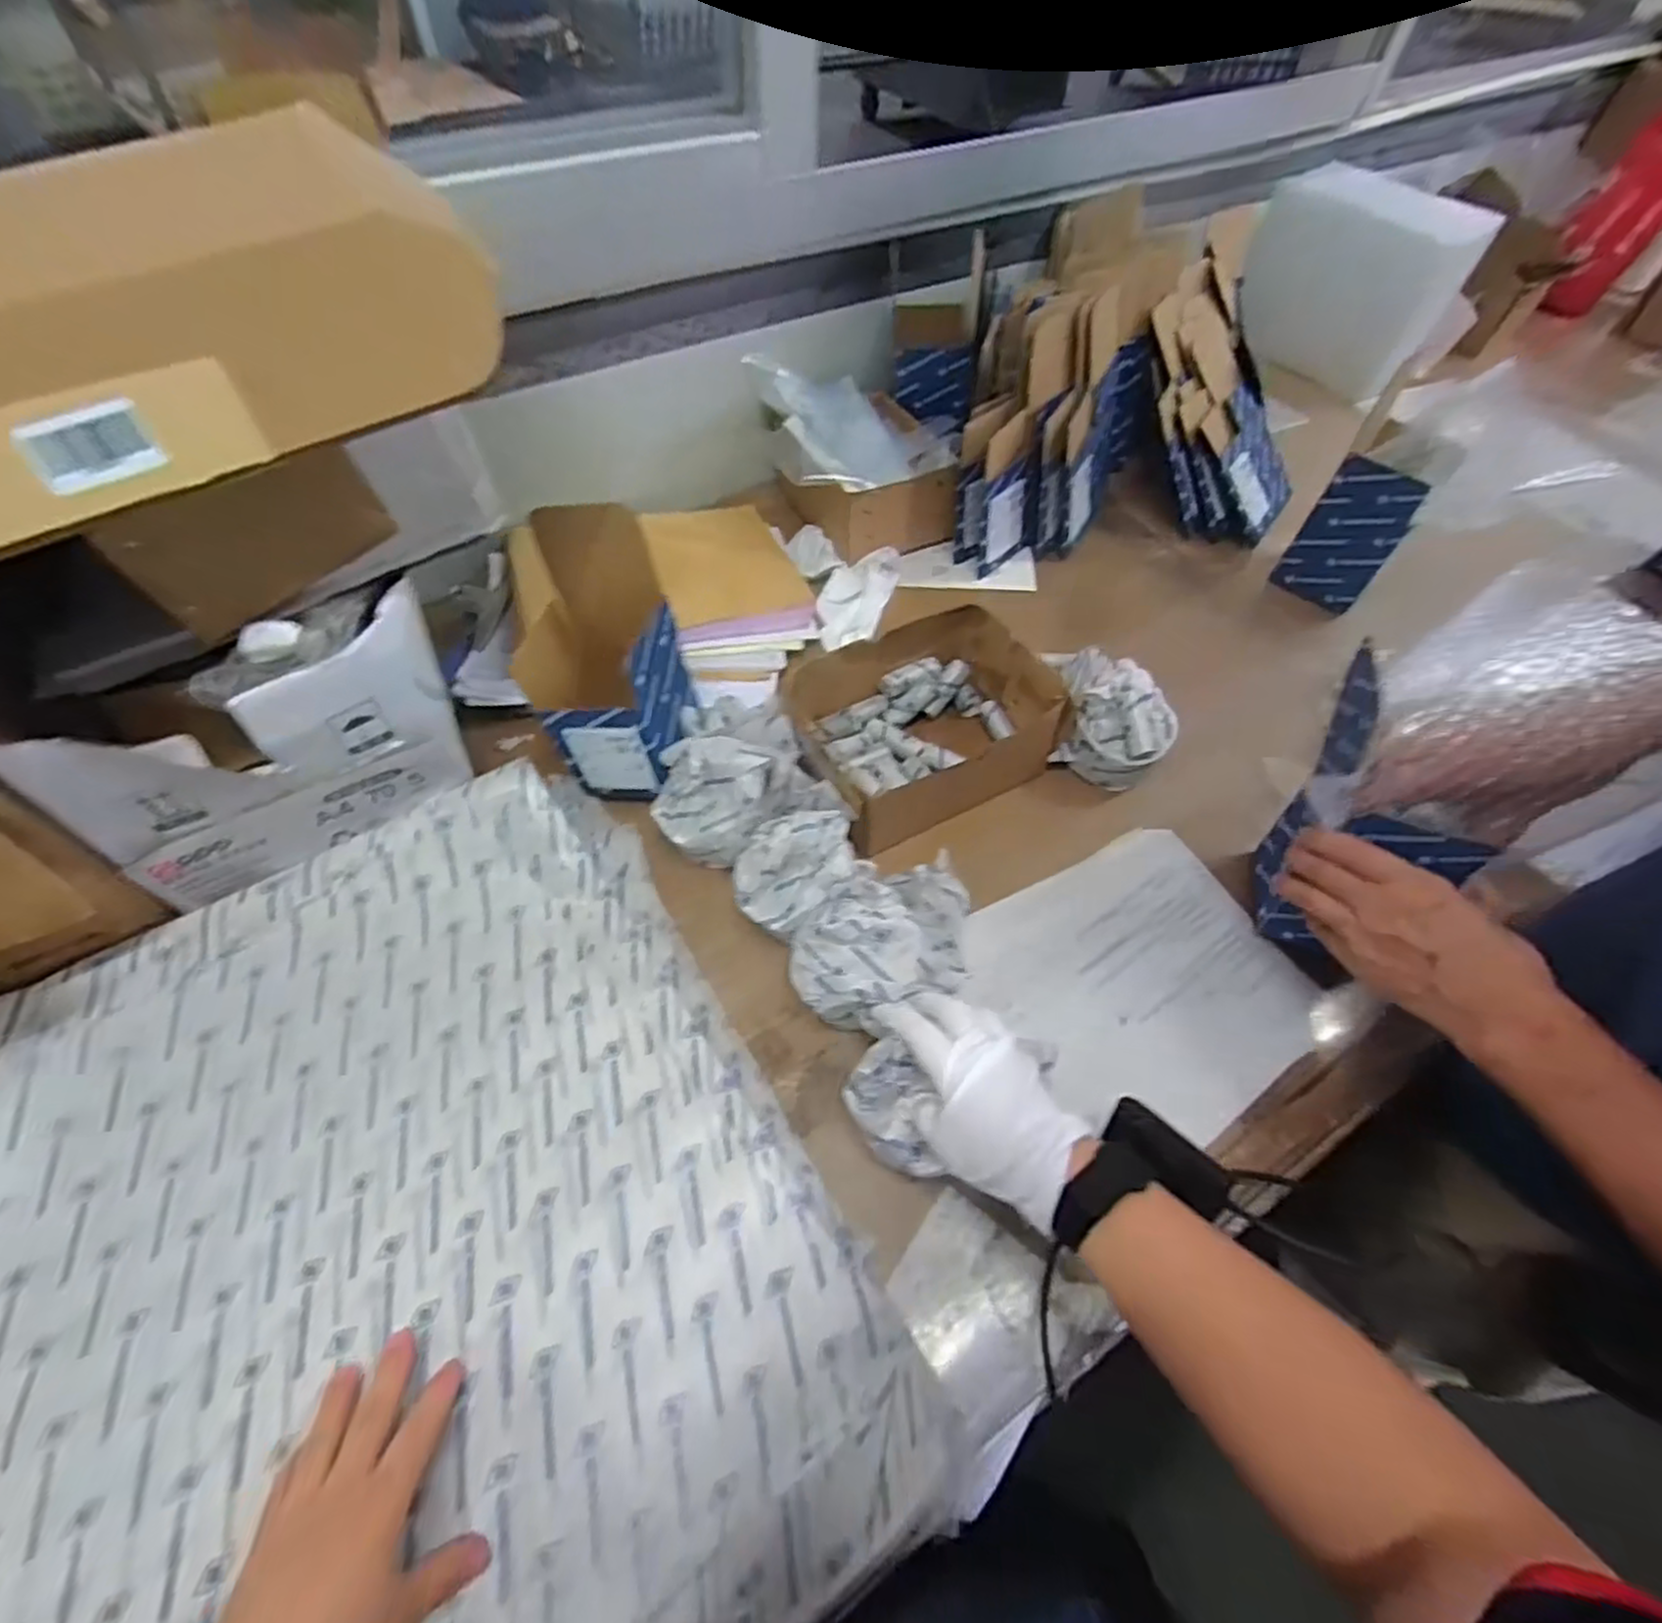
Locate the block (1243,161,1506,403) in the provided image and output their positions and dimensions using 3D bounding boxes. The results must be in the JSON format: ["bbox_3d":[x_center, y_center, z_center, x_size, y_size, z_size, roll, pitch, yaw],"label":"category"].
[{"bbox_3d":[0.774,-0.792,1.129,0.078,0.214,0.297,-36,64,-23],"label":"block"}]

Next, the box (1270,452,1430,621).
[{"bbox_3d":[0.547,-0.289,0.789,0.089,0.146,0.032,33,61,19],"label":"box"}]

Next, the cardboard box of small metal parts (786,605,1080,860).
[{"bbox_3d":[0.082,-0.081,0.683,0.231,0.080,0.168,-23,61,-19],"label":"cardboard box of small metal parts"}]

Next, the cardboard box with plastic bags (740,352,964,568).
[{"bbox_3d":[0.030,-0.402,0.874,0.193,0.119,0.219,-14,58,-14],"label":"cardboard box with plastic bags"}]

